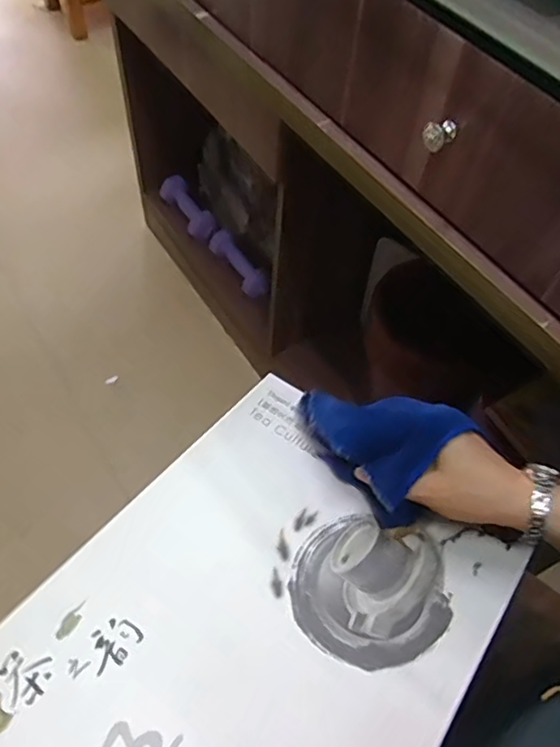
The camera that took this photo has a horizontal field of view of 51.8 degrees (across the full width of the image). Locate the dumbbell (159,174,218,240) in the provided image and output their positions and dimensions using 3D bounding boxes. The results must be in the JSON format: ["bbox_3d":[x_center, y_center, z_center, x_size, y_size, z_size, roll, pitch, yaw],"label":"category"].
[{"bbox_3d":[-0.214,-0.388,1.349,0.061,0.069,0.203,-32,64,-24],"label":"dumbbell"}]

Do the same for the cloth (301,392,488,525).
[{"bbox_3d":[0.081,0.049,0.468,0.089,0.076,0.130,-31,64,-23],"label":"cloth"}]

